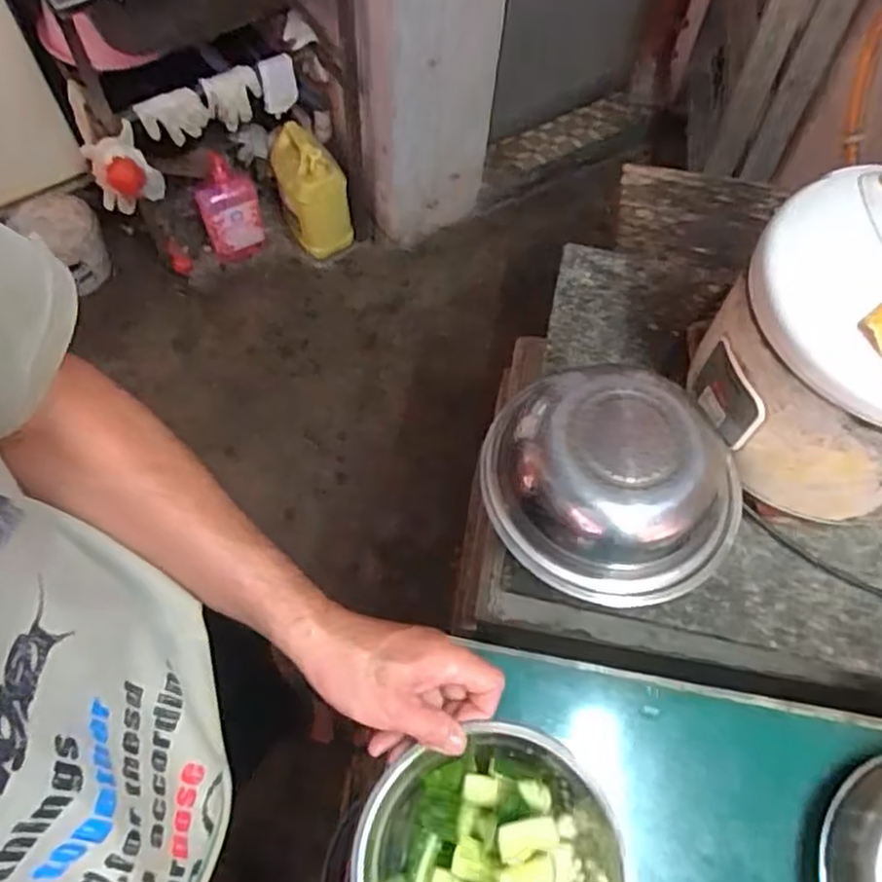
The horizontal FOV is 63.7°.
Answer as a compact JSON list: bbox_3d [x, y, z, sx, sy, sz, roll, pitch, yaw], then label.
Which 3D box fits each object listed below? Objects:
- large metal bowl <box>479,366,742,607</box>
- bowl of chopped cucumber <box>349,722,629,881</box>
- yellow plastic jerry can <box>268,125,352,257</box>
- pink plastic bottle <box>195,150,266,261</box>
[{"bbox_3d":[0.151,0.031,0.606,0.207,0.081,0.195,1,64,-2],"label":"large metal bowl"},{"bbox_3d":[0.031,0.271,0.445,0.163,0.067,0.153,1,64,-2],"label":"bowl of chopped cucumber"},{"bbox_3d":[-0.303,-0.572,1.695,0.162,0.309,0.129,-8,64,-7],"label":"yellow plastic jerry can"},{"bbox_3d":[-0.503,-0.553,1.691,0.137,0.254,0.083,-18,66,-11],"label":"pink plastic bottle"}]

